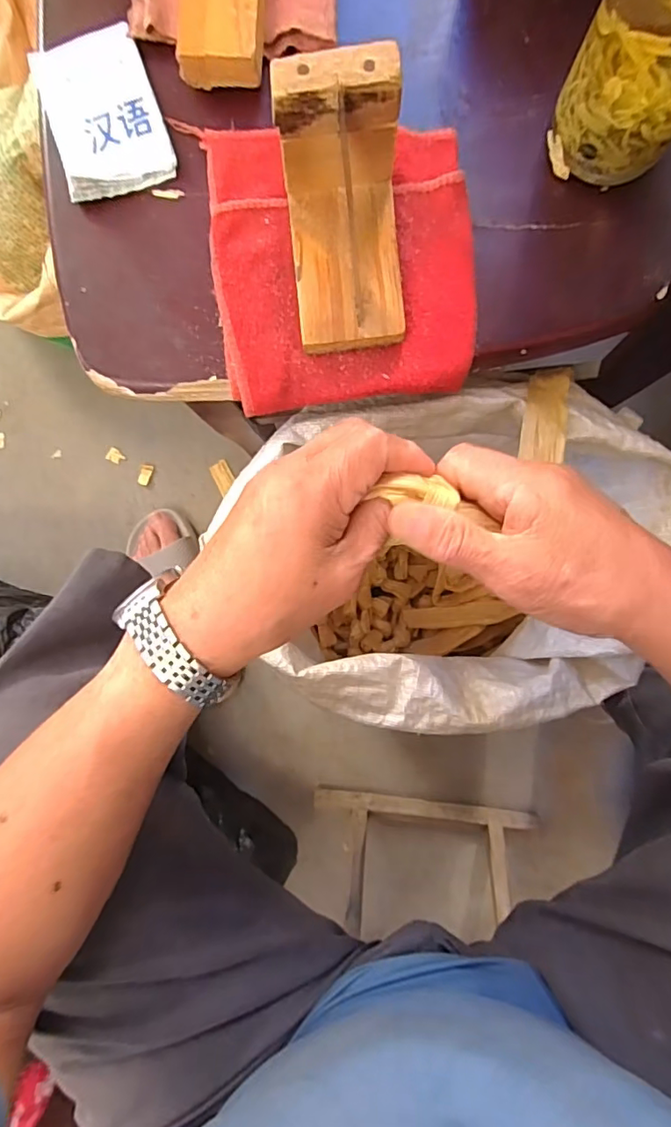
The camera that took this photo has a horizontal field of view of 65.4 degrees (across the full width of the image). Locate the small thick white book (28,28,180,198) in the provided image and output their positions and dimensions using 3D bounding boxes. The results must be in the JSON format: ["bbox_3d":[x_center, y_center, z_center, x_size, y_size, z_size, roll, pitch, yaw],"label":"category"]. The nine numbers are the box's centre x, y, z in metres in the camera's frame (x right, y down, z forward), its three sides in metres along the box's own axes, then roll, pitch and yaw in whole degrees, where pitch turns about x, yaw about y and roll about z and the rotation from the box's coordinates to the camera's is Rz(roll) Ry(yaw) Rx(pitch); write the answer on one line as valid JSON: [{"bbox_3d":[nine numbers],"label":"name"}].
[{"bbox_3d":[-0.142,-0.275,0.320,0.066,0.009,0.093,-16,90,3],"label":"small thick white book"}]

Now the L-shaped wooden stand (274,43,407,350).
[{"bbox_3d":[0.005,-0.180,0.272,0.062,0.071,0.106,-7,90,2],"label":"L-shaped wooden stand"}]

